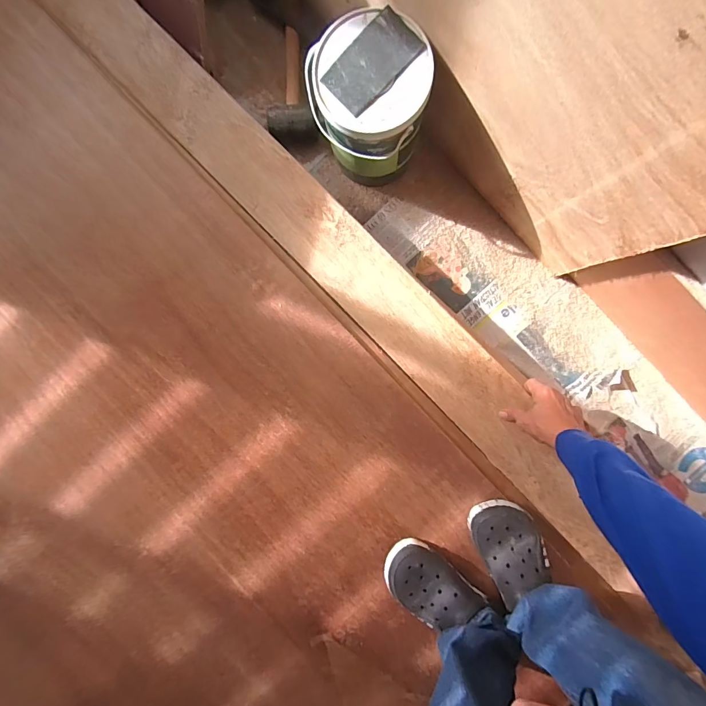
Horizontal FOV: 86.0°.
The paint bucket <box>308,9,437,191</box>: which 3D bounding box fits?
[{"bbox_3d":[0.028,-0.401,0.640,0.171,0.220,0.160,0,93,1],"label":"paint bucket"}]

